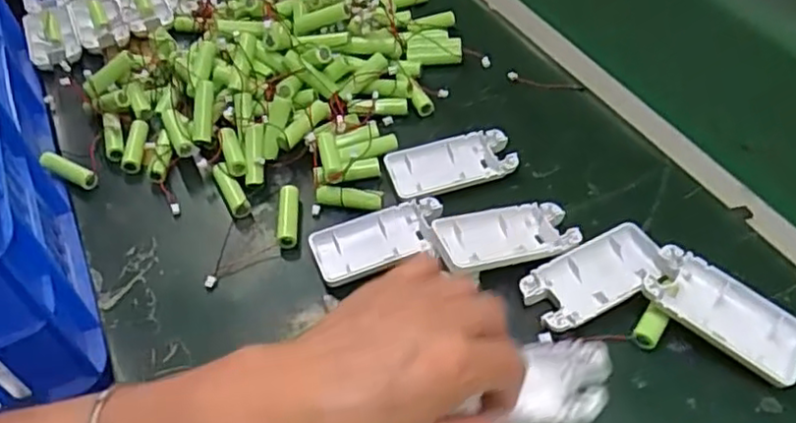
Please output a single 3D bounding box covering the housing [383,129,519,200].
[{"bbox_3d":[0.039,-0.035,0.493,0.091,0.011,0.047,-15,50,-9],"label":"housing"}]

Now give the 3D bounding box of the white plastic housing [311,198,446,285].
[{"bbox_3d":[-0.012,0.018,0.453,0.092,0.013,0.038,-19,50,-12],"label":"white plastic housing"}]

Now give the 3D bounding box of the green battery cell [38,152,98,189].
[{"bbox_3d":[-0.251,-0.032,0.506,0.047,0.011,0.013,25,54,7],"label":"green battery cell"}]

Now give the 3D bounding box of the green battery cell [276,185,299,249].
[{"bbox_3d":[-0.079,0.004,0.471,0.015,0.012,0.050,-6,49,0],"label":"green battery cell"}]

